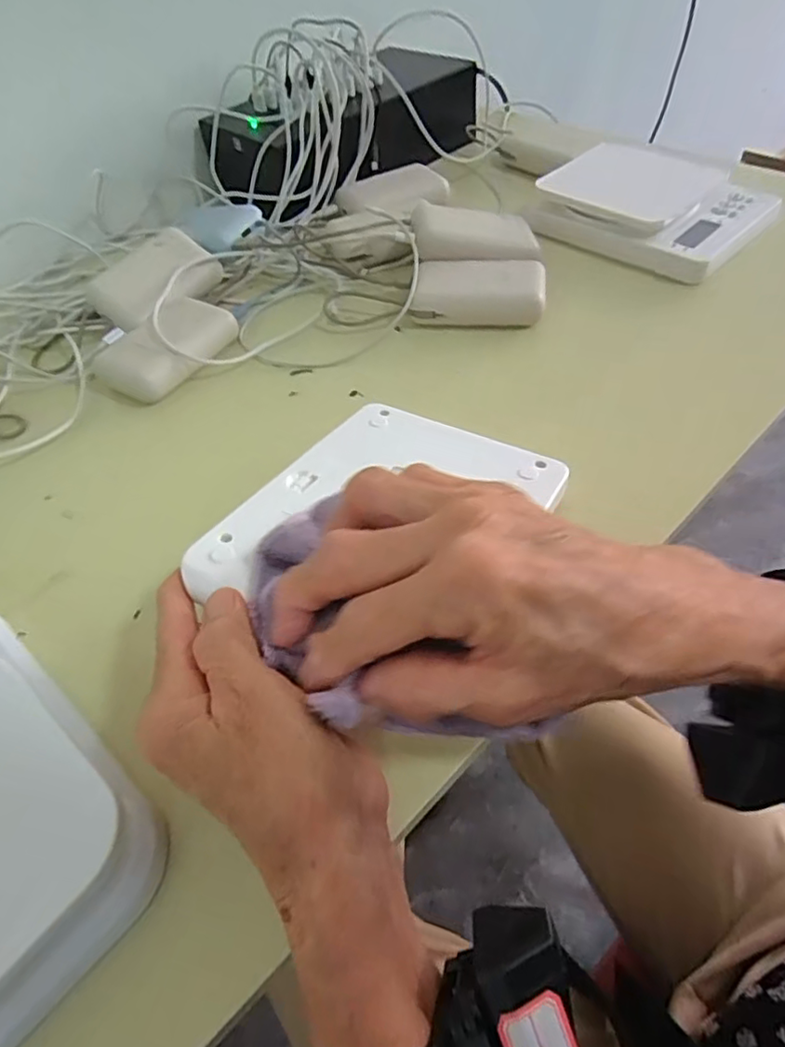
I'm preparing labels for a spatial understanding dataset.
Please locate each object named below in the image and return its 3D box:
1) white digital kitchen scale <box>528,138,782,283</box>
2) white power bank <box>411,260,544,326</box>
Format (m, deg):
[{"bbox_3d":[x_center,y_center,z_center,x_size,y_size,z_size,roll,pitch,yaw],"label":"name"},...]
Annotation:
[{"bbox_3d":[0.228,-0.280,0.517,0.140,0.037,0.173,-39,57,-23],"label":"white digital kitchen scale"},{"bbox_3d":[0.070,-0.186,0.470,0.097,0.026,0.066,6,54,10],"label":"white power bank"}]

